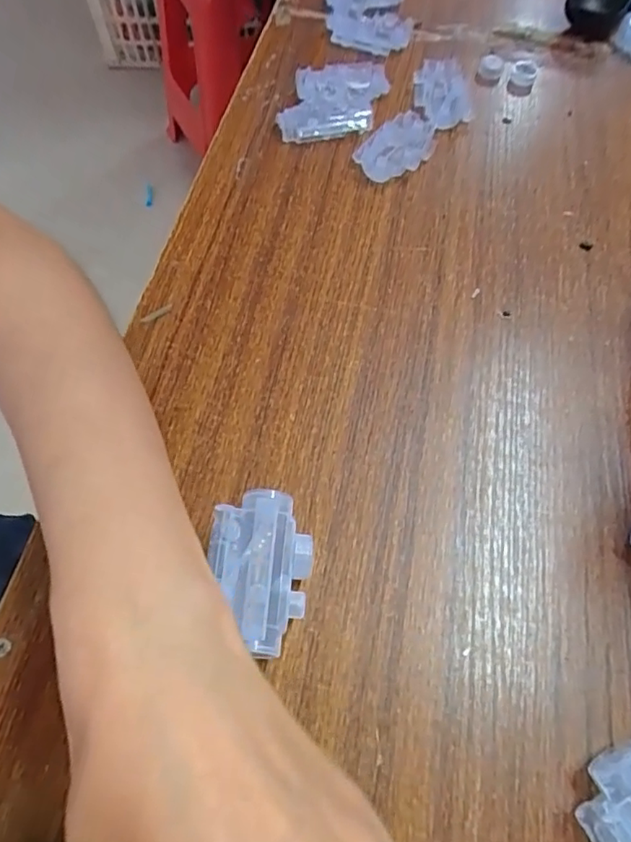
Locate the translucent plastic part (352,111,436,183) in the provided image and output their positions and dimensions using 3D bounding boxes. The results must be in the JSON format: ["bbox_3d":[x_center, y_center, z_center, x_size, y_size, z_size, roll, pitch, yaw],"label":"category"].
[{"bbox_3d":[0.059,-0.196,0.394,0.056,0.021,0.035,-32,67,-16],"label":"translucent plastic part"}]

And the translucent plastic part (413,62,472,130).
[{"bbox_3d":[0.098,-0.254,0.429,0.044,0.015,0.082,3,60,2],"label":"translucent plastic part"}]

